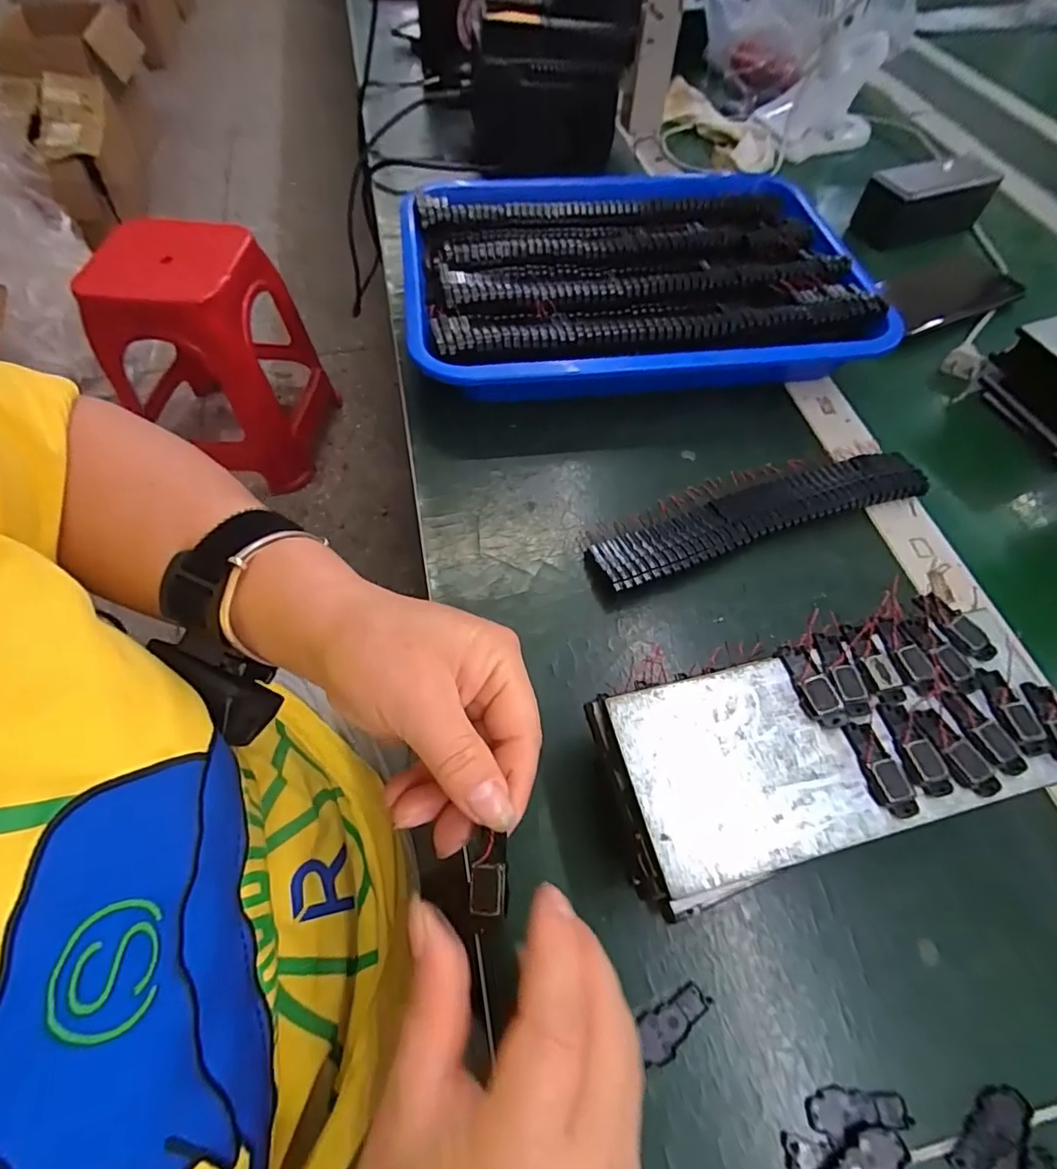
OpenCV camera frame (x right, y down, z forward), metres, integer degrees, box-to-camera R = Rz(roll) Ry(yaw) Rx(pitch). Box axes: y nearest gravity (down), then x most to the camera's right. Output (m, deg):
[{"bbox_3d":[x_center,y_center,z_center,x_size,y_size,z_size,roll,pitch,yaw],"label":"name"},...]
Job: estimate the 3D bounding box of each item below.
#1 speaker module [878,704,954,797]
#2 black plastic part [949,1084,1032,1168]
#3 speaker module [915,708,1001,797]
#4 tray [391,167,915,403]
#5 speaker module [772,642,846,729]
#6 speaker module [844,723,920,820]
[{"bbox_3d":[0.162,0.069,0.240,0.015,0.005,0.038,-11,60,-8],"label":"speaker module"},{"bbox_3d":[0.181,0.213,0.222,0.040,0.004,0.018,-26,64,-18],"label":"black plastic part"},{"bbox_3d":[0.179,0.070,0.239,0.016,0.004,0.038,-18,61,-12],"label":"speaker module"},{"bbox_3d":[0.077,-0.250,0.467,0.341,0.052,0.256,-5,59,-6],"label":"tray"},{"bbox_3d":[0.125,0.044,0.253,0.014,0.006,0.039,-12,60,-9],"label":"speaker module"},{"bbox_3d":[0.145,0.076,0.235,0.014,0.005,0.037,-8,59,-6],"label":"speaker module"}]

